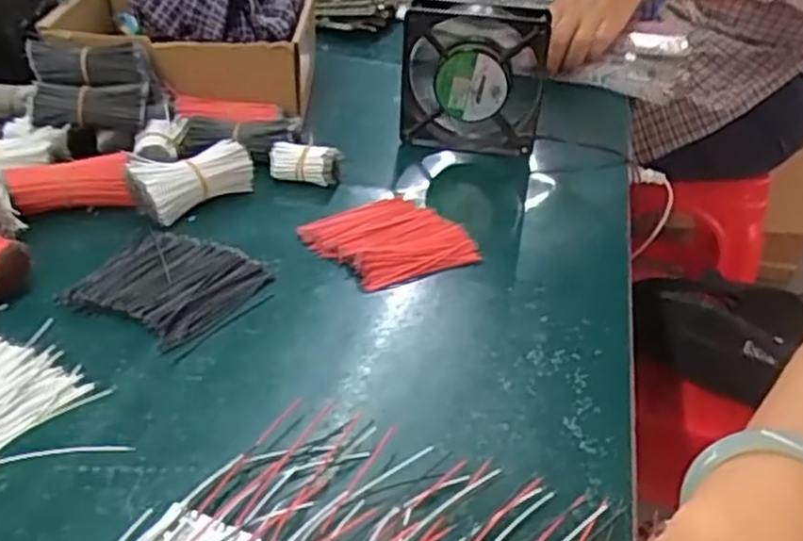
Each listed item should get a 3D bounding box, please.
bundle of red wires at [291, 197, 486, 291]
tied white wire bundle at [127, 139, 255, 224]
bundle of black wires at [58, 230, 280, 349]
[{"bbox_3d":[-0.009,-0.022,0.521,0.093,0.012,0.092,-17,37,-29],"label":"bundle of red wires"},{"bbox_3d":[-0.156,-0.069,0.555,0.046,0.037,0.084,29,40,34],"label":"tied white wire bundle"},{"bbox_3d":[-0.146,0.005,0.471,0.101,0.009,0.094,20,35,24],"label":"bundle of black wires"}]

